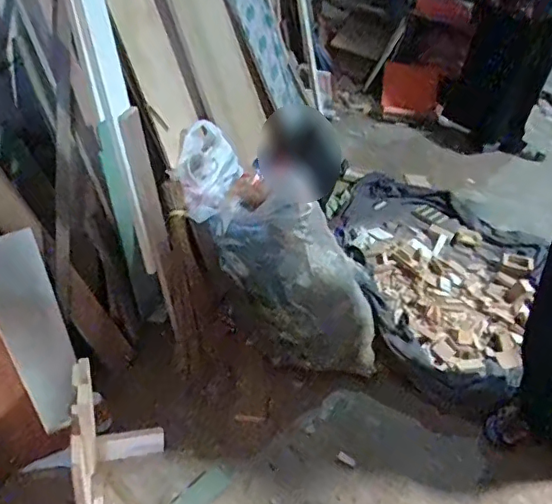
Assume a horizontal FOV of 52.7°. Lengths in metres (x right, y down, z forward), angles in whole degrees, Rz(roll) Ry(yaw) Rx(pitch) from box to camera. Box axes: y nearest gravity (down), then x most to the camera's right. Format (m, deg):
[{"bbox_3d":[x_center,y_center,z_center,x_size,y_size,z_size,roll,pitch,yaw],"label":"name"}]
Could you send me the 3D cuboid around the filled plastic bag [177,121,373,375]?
[{"bbox_3d":[0.002,-0.033,1.616,0.355,0.243,0.901,-32,82,-35],"label":"filled plastic bag"}]

